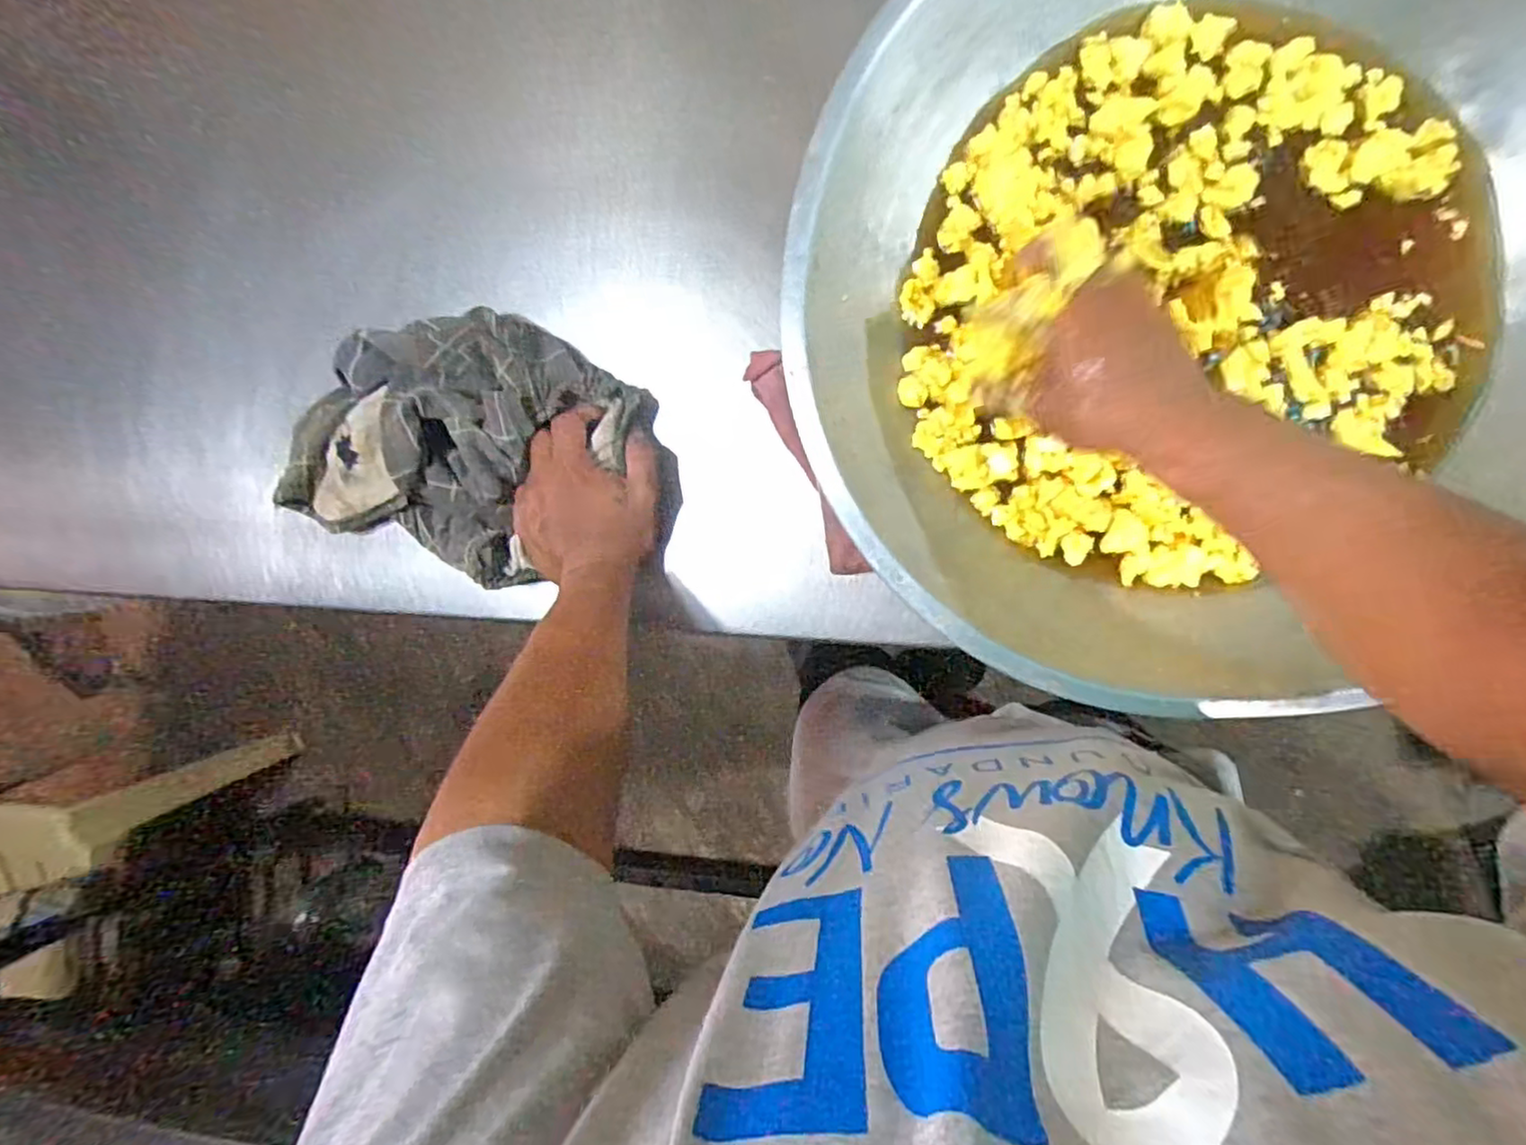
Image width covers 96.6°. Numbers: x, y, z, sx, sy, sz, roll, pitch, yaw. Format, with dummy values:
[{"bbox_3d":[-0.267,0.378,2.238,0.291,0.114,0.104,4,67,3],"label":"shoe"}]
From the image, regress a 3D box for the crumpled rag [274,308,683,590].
[{"bbox_3d":[-0.211,-0.094,0.520,0.294,0.048,0.193,18,96,7],"label":"crumpled rag"}]

